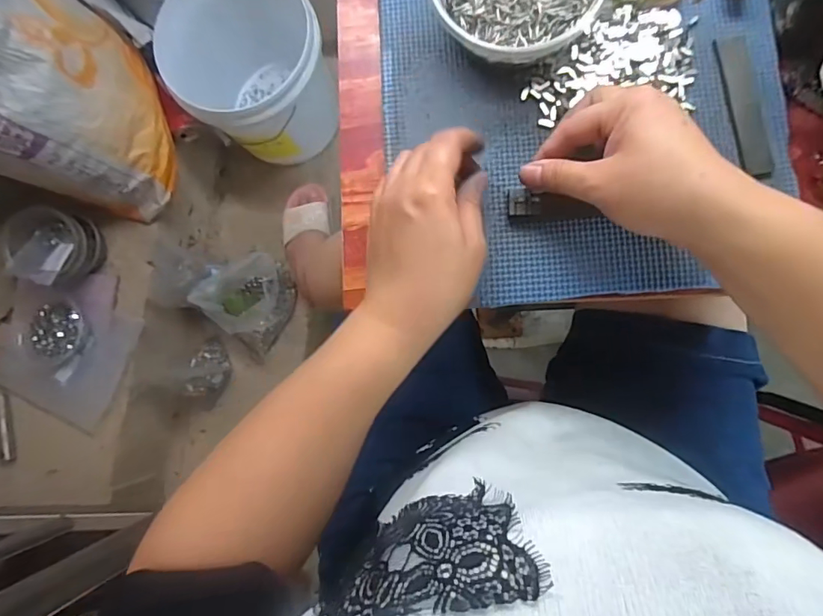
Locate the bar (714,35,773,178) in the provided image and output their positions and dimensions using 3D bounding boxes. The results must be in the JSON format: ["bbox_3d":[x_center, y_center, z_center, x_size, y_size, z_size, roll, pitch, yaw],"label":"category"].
[{"bbox_3d":[0.225,-0.136,0.326,0.021,0.004,0.098,-8,83,3],"label":"bar"}]

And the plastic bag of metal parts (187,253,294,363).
[{"bbox_3d":[-0.313,-0.011,0.925,0.161,0.124,0.191,-1,83,4],"label":"plastic bag of metal parts"}]

